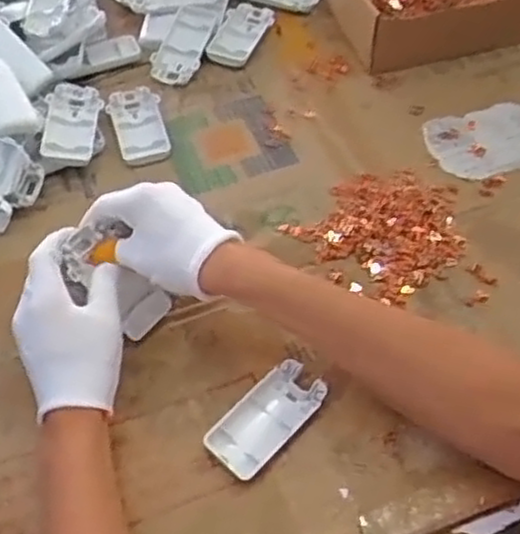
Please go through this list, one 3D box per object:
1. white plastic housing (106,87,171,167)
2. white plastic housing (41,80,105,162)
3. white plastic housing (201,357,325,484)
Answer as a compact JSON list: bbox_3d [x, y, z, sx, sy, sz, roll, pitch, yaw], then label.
[{"bbox_3d":[-0.118,-0.135,0.736,0.047,0.019,0.092,-13,55,-10],"label":"white plastic housing"},{"bbox_3d":[-0.178,-0.137,0.716,0.049,0.009,0.088,7,61,-9],"label":"white plastic housing"},{"bbox_3d":[0.005,0.112,0.565,0.047,0.013,0.093,36,61,23],"label":"white plastic housing"}]

